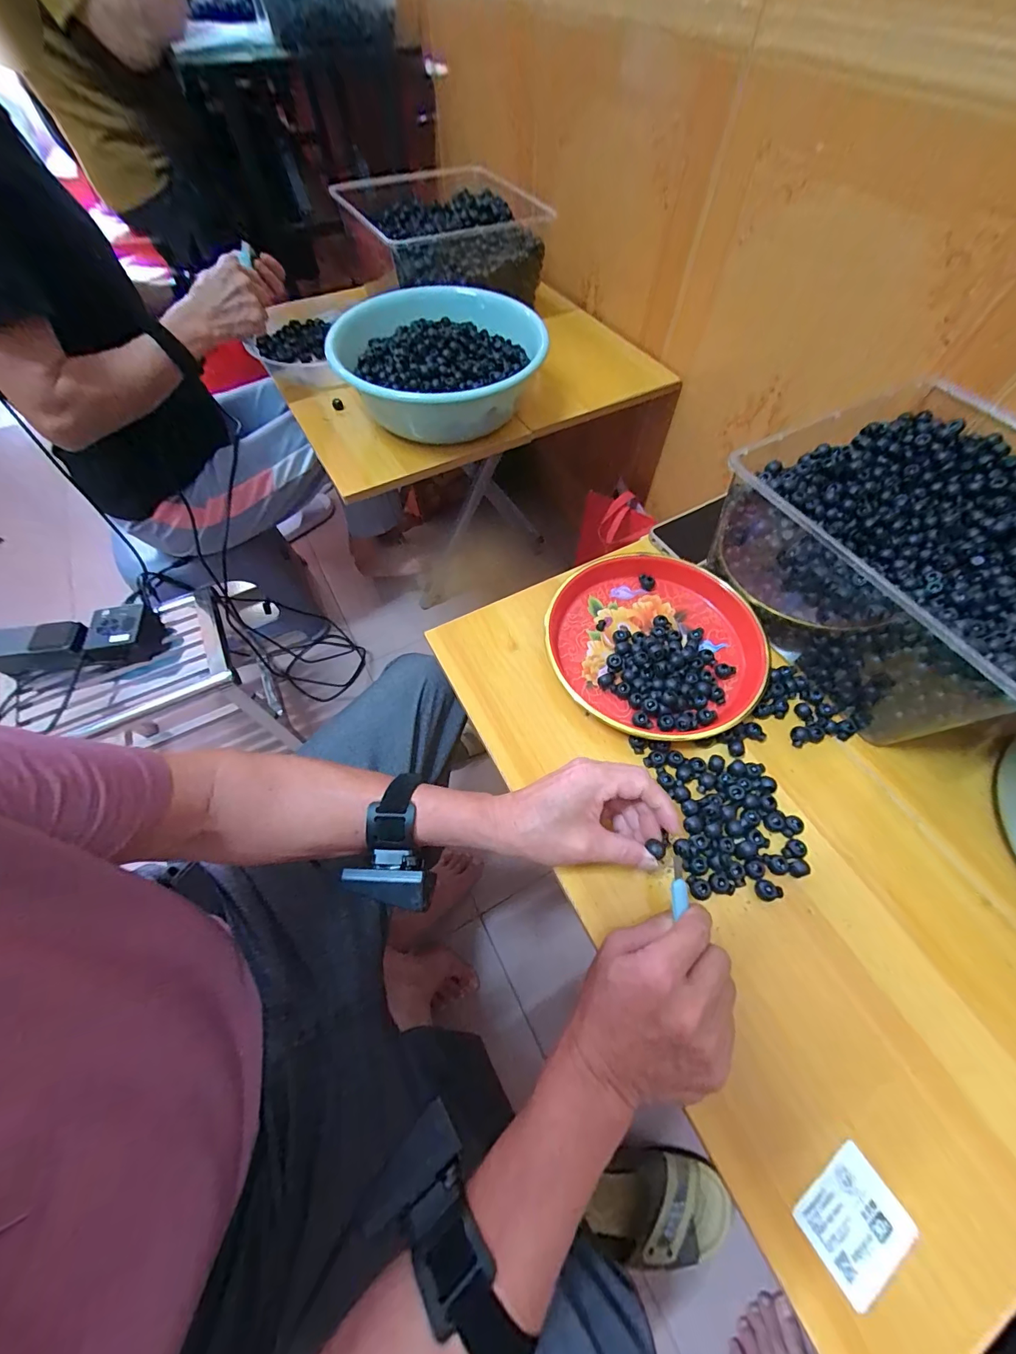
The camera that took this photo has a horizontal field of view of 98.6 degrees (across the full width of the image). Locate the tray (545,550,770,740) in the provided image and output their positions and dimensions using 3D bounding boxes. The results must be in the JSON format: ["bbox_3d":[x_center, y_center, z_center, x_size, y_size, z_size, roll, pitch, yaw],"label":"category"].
[{"bbox_3d":[0.151,-0.037,0.445,0.209,0.031,0.205,0,61,0],"label":"tray"}]

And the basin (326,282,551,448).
[{"bbox_3d":[-0.096,-0.427,0.615,0.277,0.106,0.221,-6,61,-3],"label":"basin"}]

